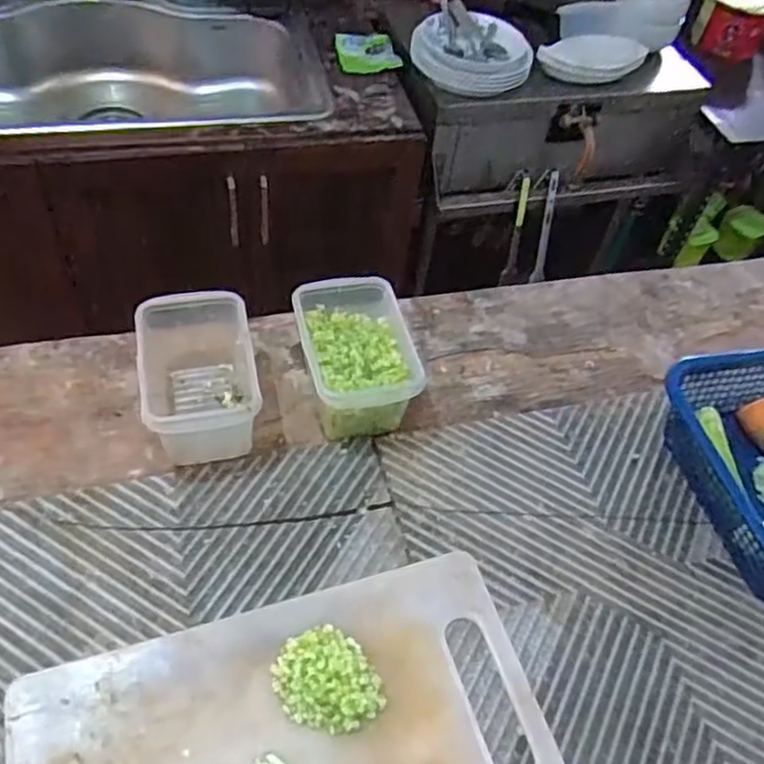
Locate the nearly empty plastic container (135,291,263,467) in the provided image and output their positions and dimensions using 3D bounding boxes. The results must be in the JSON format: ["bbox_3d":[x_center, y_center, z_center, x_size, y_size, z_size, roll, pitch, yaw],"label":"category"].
[{"bbox_3d":[-0.178,0.005,0.702,0.103,0.115,0.155,-8,52,-12],"label":"nearly empty plastic container"}]

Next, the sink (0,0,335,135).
[{"bbox_3d":[-0.548,-0.544,1.386,0.827,0.219,0.488,-7,53,-12],"label":"sink"}]

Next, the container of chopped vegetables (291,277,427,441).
[{"bbox_3d":[-0.029,-0.019,0.735,0.104,0.099,0.155,-11,53,-15],"label":"container of chopped vegetables"}]

